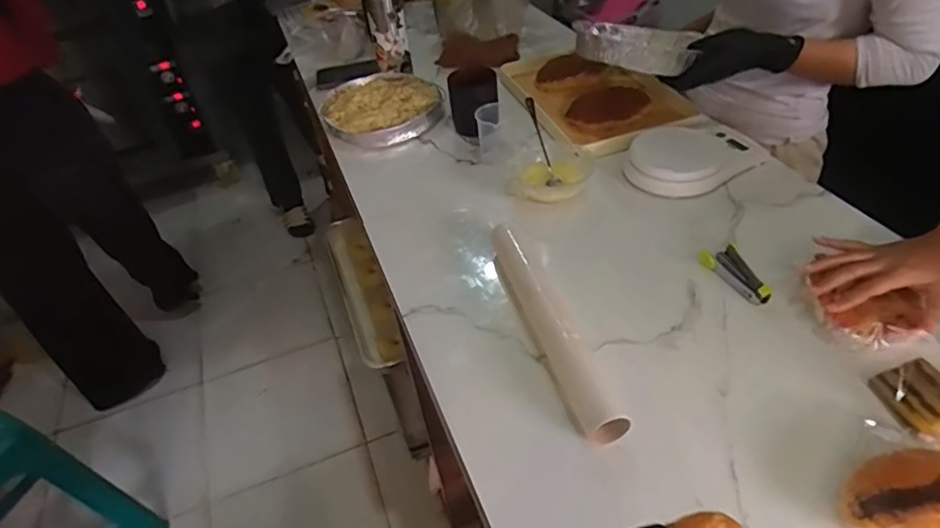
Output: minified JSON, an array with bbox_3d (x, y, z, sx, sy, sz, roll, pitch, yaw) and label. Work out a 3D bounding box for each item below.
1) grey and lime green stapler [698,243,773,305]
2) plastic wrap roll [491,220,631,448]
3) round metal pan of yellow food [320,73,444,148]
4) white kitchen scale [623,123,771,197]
[{"bbox_3d":[0.310,0.014,0.682,0.045,0.018,0.087,-12,42,-6],"label":"grey and lime green stapler"},{"bbox_3d":[0.085,0.056,0.649,0.046,0.038,0.319,-15,42,-10],"label":"plastic wrap roll"},{"bbox_3d":[-0.159,-0.284,1.056,0.196,0.050,0.200,-4,41,3],"label":"round metal pan of yellow food"},{"bbox_3d":[0.319,-0.159,0.858,0.198,0.031,0.138,-25,45,-20],"label":"white kitchen scale"}]

